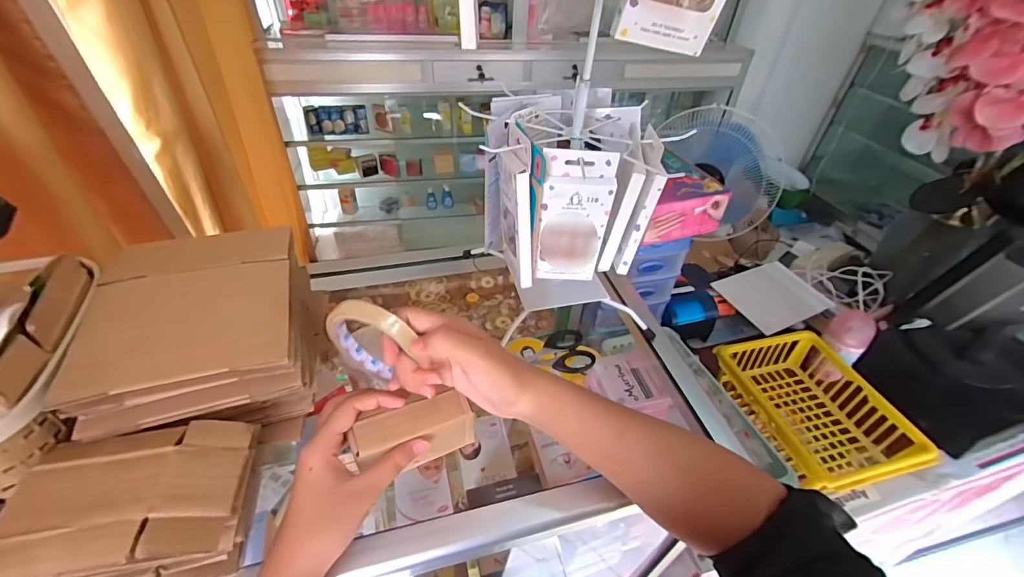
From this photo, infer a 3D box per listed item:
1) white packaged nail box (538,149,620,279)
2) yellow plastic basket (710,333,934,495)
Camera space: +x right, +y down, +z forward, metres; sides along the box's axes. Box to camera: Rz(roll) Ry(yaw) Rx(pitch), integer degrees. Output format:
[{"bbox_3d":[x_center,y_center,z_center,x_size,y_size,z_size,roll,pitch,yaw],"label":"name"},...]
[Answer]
[{"bbox_3d":[0.058,-0.062,0.416,0.064,0.136,0.014,3,41,-1],"label":"white packaged nail box"},{"bbox_3d":[0.472,0.192,0.696,0.200,0.091,0.248,-7,42,-12],"label":"yellow plastic basket"}]

